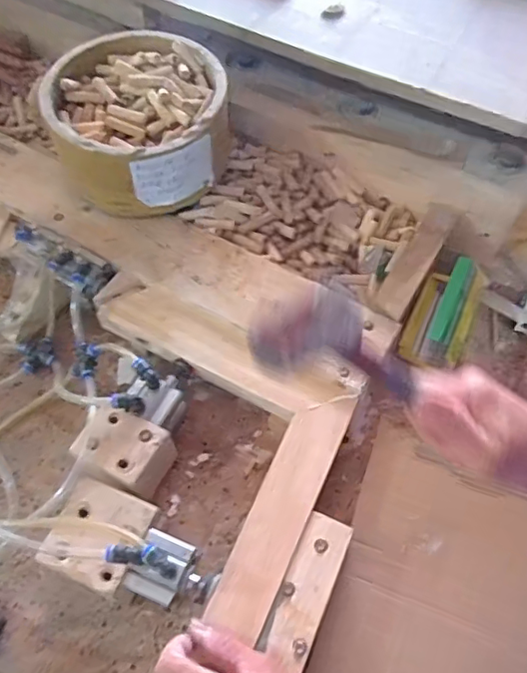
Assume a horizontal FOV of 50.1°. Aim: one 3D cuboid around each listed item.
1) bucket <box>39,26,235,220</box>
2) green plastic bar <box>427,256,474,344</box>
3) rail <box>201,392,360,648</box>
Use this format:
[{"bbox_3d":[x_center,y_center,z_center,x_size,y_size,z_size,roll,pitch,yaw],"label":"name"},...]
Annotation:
[{"bbox_3d":[-0.152,-0.264,0.718,0.210,0.124,0.213,-2,57,-1],"label":"bucket"},{"bbox_3d":[0.223,-0.042,0.667,0.024,0.023,0.111,20,75,13],"label":"green plastic bar"},{"bbox_3d":[-0.025,0.245,0.485,0.053,0.022,0.460,21,60,13],"label":"rail"}]

